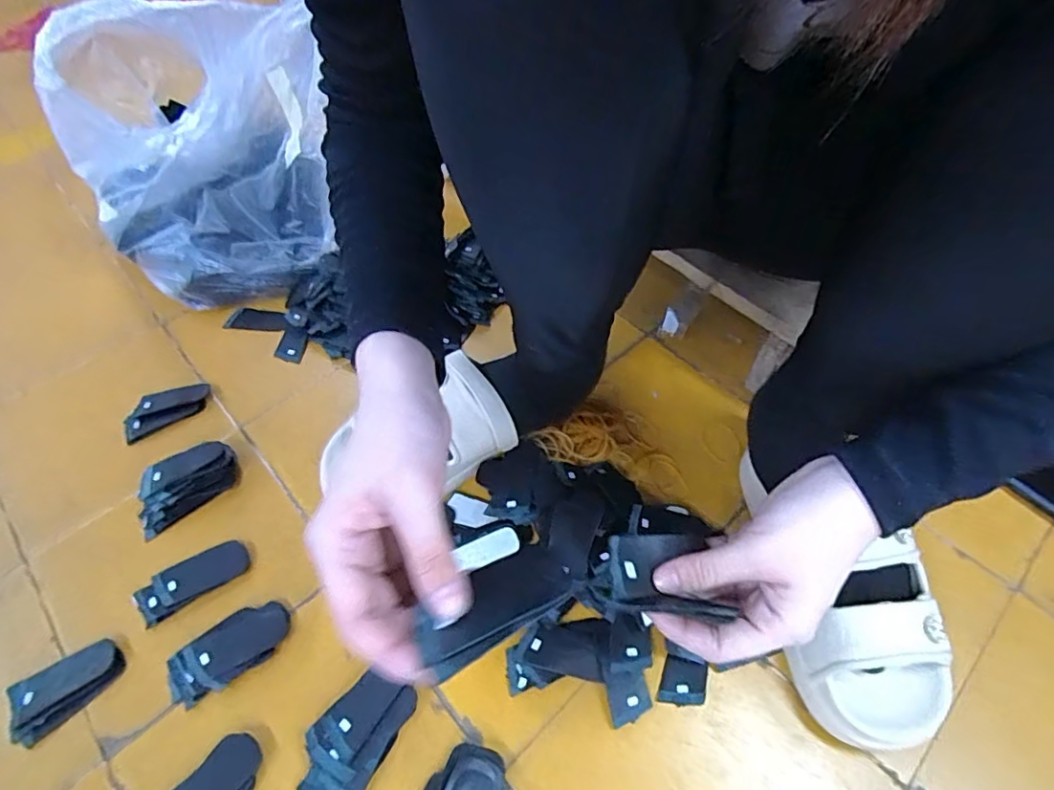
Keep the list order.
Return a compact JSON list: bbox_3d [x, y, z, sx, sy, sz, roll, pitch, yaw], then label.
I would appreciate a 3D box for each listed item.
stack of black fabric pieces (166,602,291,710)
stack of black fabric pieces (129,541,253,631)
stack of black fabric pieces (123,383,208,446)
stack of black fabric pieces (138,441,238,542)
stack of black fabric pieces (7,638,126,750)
[{"bbox_3d":[-0.236,0.200,0.437,0.090,0.010,0.048,-34,59,-22],"label":"stack of black fabric pieces"},{"bbox_3d":[-0.284,0.154,0.469,0.085,0.010,0.039,-31,58,-21],"label":"stack of black fabric pieces"},{"bbox_3d":[-0.376,0.016,0.579,0.084,0.022,0.041,-27,57,-18],"label":"stack of black fabric pieces"},{"bbox_3d":[-0.322,0.079,0.515,0.098,0.034,0.056,-36,60,-24],"label":"stack of black fabric pieces"},{"bbox_3d":[-0.355,0.222,0.423,0.078,0.006,0.048,-36,60,-23],"label":"stack of black fabric pieces"}]

